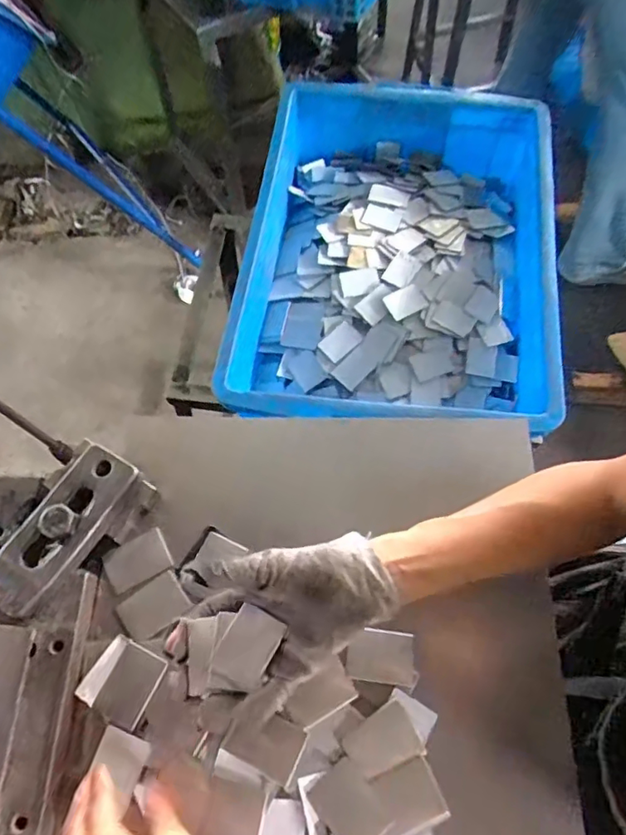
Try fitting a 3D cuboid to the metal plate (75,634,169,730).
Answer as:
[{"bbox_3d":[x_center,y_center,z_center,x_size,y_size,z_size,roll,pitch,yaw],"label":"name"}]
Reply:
[{"bbox_3d":[-0.136,0.187,0.402,0.050,0.007,0.048,25,69,11],"label":"metal plate"}]

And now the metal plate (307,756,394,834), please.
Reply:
[{"bbox_3d":[0.025,0.255,0.368,0.036,0.004,0.046,-38,68,-17],"label":"metal plate"}]

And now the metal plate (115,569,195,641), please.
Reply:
[{"bbox_3d":[-0.122,0.146,0.433,0.048,0.004,0.034,-32,65,-14],"label":"metal plate"}]

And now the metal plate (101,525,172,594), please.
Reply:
[{"bbox_3d":[-0.139,0.113,0.446,0.047,0.007,0.034,-28,69,-11],"label":"metal plate"}]

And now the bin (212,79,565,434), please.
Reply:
[{"bbox_3d":[0.101,-0.193,0.694,0.347,0.111,0.482,8,67,4],"label":"bin"}]

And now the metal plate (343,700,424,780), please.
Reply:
[{"bbox_3d":[0.048,0.222,0.384,0.046,0.004,0.037,-30,69,-12],"label":"metal plate"}]

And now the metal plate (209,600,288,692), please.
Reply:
[{"bbox_3d":[-0.044,0.154,0.380,0.033,0.005,0.045,30,70,8],"label":"metal plate"}]

